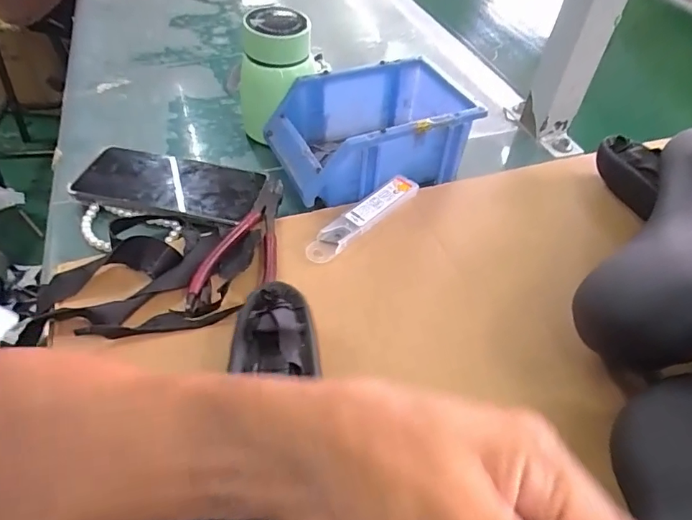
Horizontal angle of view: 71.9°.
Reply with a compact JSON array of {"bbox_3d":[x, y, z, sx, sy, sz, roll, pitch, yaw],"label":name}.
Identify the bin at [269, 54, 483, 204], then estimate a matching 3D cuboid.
[{"bbox_3d":[0.035,-0.127,0.459,0.203,0.066,0.122,-15,51,-17],"label":"bin"}]

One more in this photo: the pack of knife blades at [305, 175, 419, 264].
[{"bbox_3d":[0.015,-0.039,0.405,0.025,0.013,0.125,36,55,25],"label":"pack of knife blades"}]

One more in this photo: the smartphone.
[{"bbox_3d":[-0.156,-0.070,0.429,0.157,0.015,0.079,11,48,6],"label":"smartphone"}]

